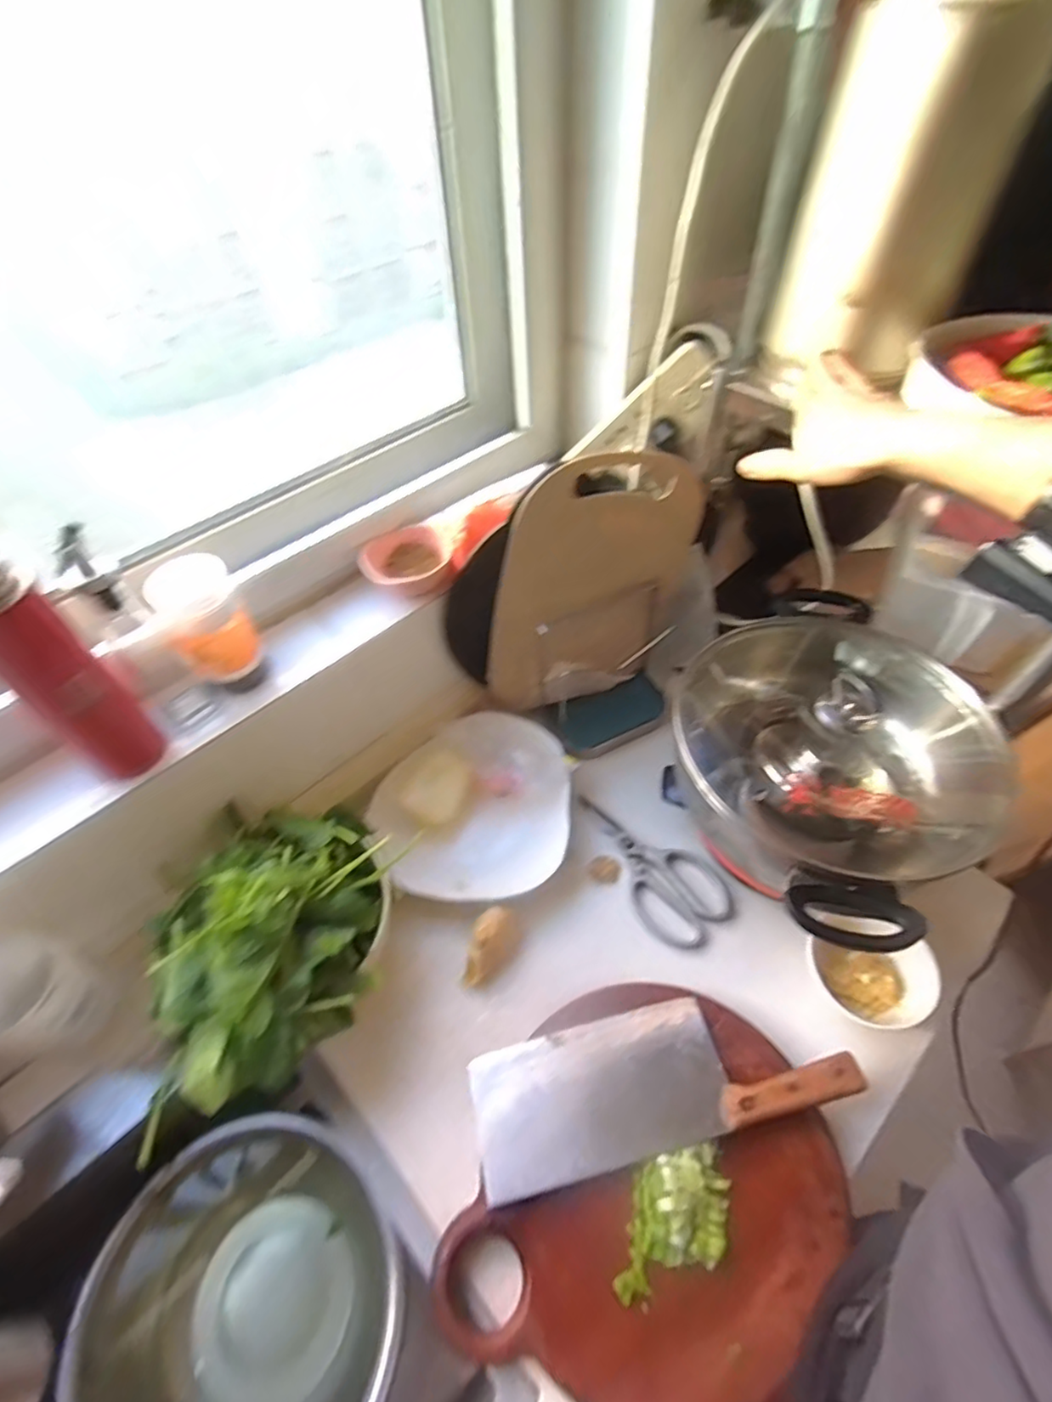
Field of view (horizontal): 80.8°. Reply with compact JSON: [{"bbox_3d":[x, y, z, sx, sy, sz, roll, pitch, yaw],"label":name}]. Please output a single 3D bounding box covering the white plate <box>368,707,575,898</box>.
[{"bbox_3d":[-0.059,0.121,0.714,0.228,0.071,0.202,-8,51,-4],"label":"white plate"}]

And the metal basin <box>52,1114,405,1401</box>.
[{"bbox_3d":[-0.264,0.591,0.603,0.277,0.168,0.278,-1,51,2],"label":"metal basin"}]

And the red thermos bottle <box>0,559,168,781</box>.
[{"bbox_3d":[-0.350,-0.014,0.468,0.052,0.201,0.060,-33,57,-22],"label":"red thermos bottle"}]

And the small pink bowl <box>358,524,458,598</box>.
[{"bbox_3d":[-0.133,-0.153,0.678,0.088,0.038,0.087,-20,53,-13],"label":"small pink bowl"}]

